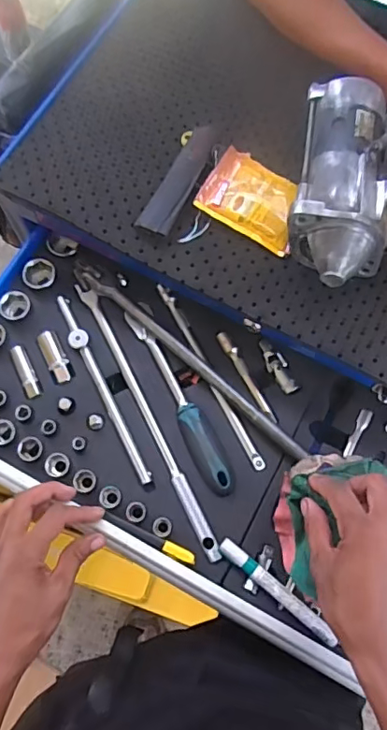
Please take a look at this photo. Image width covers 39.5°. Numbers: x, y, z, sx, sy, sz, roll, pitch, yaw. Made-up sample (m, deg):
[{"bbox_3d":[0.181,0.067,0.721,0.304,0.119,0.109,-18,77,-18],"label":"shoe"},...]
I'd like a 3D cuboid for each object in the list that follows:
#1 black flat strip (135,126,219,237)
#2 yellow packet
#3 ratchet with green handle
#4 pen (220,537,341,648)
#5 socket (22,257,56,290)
[{"bbox_3d":[-0.014,-0.207,0.595,0.036,0.015,0.144,26,71,7],"label":"black flat strip"},{"bbox_3d":[0.070,-0.182,0.595,0.113,0.011,0.086,30,72,9],"label":"yellow packet"},{"bbox_3d":[-0.017,0.033,0.610,0.035,0.025,0.239,-23,72,-10],"label":"ratchet with green handle"},{"bbox_3d":[0.083,0.226,0.538,0.138,0.014,0.016,39,73,12],"label":"pen"},{"bbox_3d":[-0.188,-0.108,0.667,0.038,0.030,0.037,1,70,-2],"label":"socket"}]

